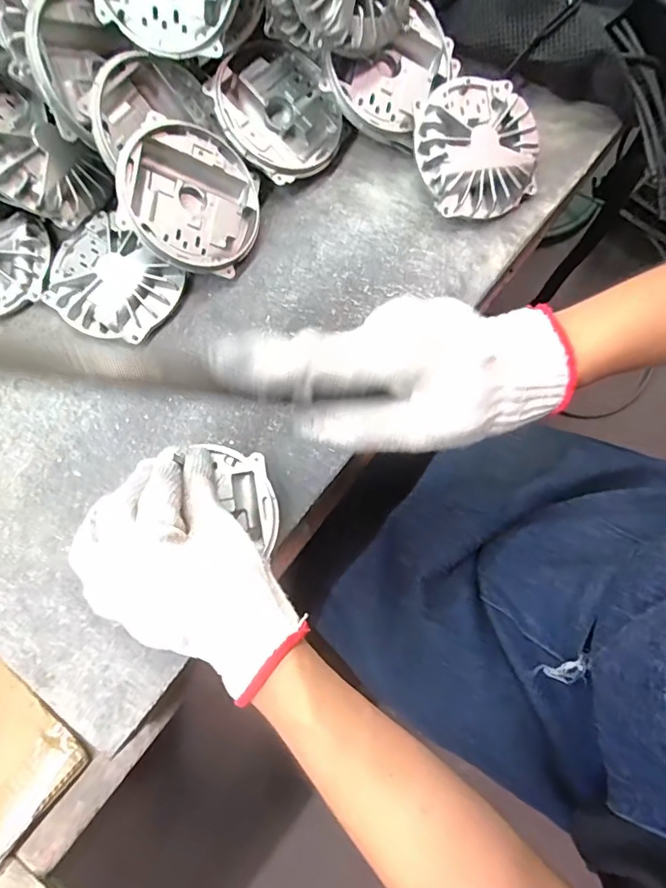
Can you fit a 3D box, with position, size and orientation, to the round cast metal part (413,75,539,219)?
[{"bbox_3d":[0.119,-0.247,0.416,0.105,0.028,0.105,0,91,-12],"label":"round cast metal part"}]

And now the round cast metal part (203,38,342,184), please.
[{"bbox_3d":[-0.047,-0.278,0.423,0.103,0.029,0.103,1,89,-26],"label":"round cast metal part"}]

